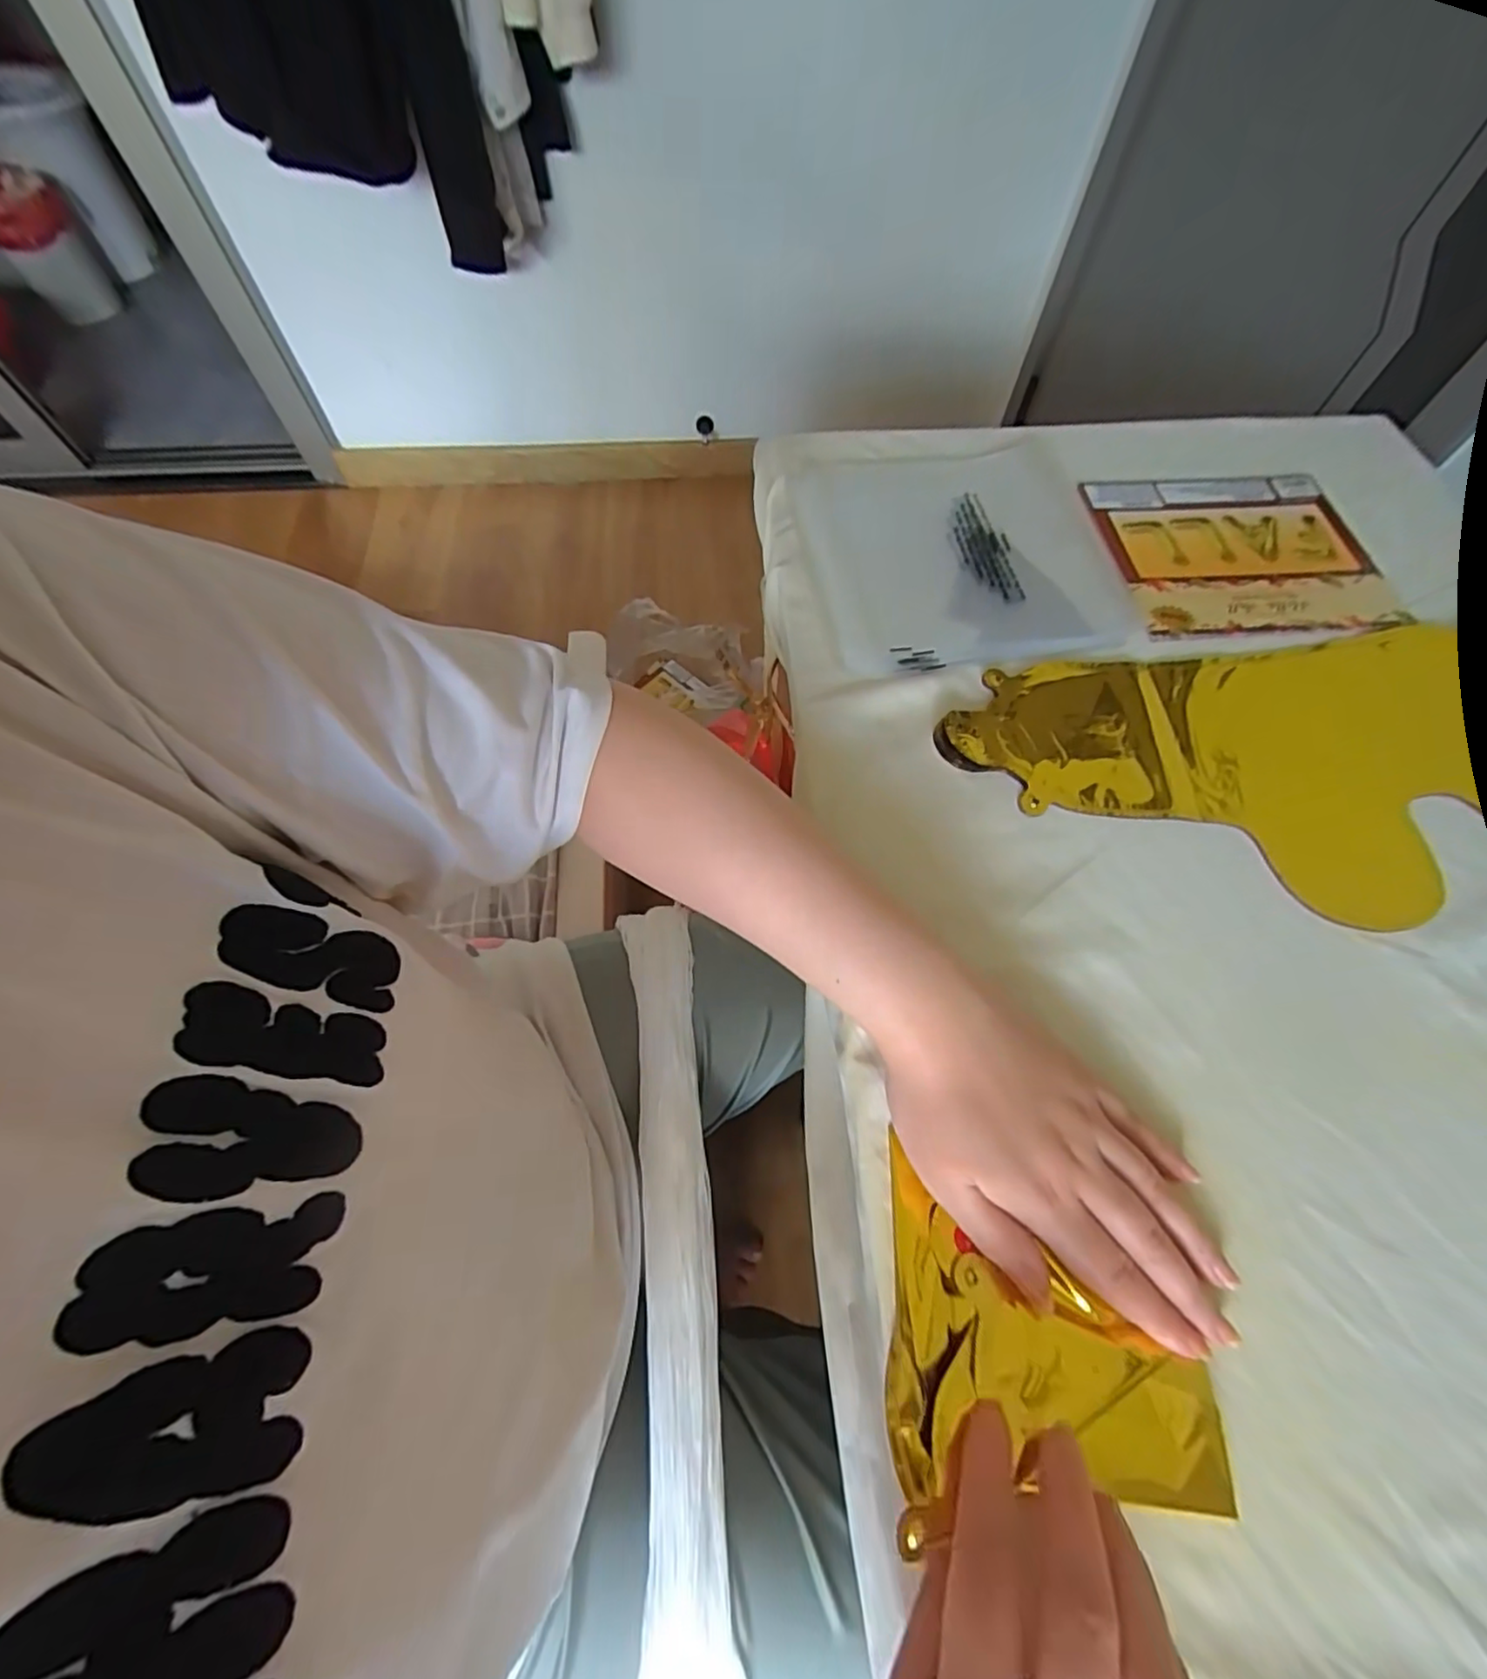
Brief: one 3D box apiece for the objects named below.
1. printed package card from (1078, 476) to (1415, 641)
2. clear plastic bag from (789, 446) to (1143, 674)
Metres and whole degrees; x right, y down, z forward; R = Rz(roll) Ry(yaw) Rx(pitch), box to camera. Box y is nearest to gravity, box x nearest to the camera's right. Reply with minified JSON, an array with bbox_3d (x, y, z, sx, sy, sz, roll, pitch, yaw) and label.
[{"bbox_3d":[0.362,-0.212,0.470,0.180,0.007,0.159,-5,64,-3],"label":"printed package card"},{"bbox_3d":[0.157,-0.211,0.464,0.214,0.008,0.207,-7,64,-4],"label":"clear plastic bag"}]

